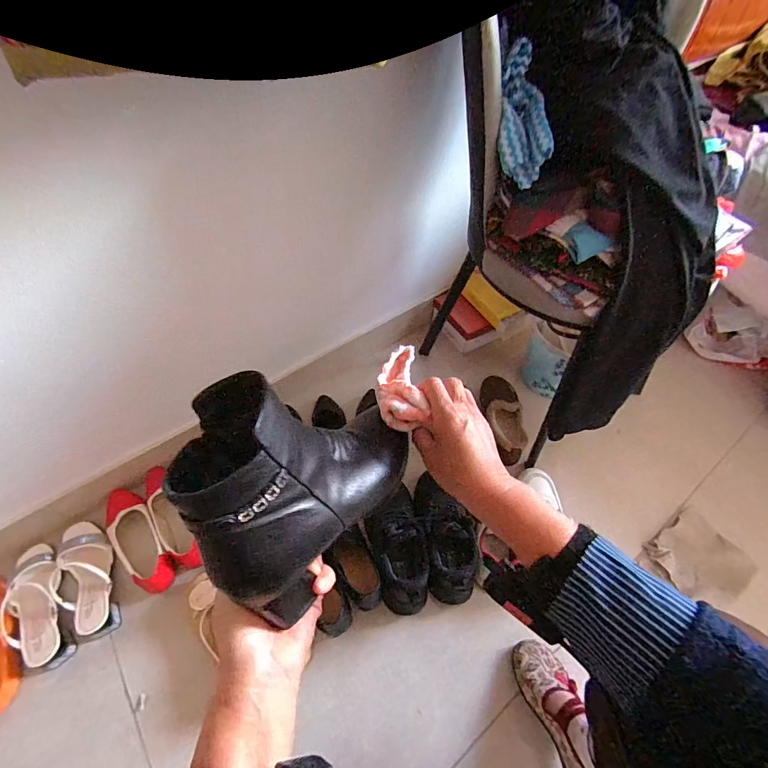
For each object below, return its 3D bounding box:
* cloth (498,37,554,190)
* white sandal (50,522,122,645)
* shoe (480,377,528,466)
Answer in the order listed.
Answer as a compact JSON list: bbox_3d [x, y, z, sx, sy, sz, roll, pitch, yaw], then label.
[{"bbox_3d":[0.199,-0.382,0.562,0.064,0.182,0.049,-13,14,-10],"label":"cloth"},{"bbox_3d":[-0.583,0.363,0.771,0.092,0.068,0.240,-25,59,-18],"label":"white sandal"},{"bbox_3d":[0.295,0.074,0.976,0.094,0.069,0.239,1,54,-1],"label":"shoe"}]

